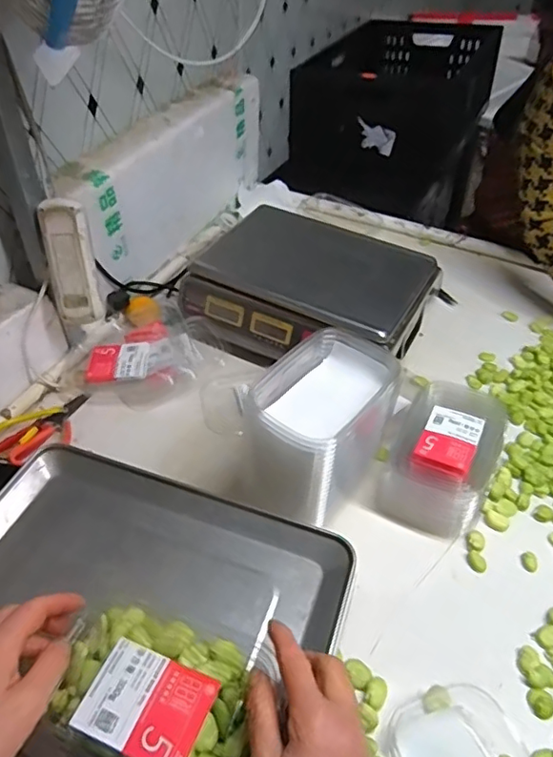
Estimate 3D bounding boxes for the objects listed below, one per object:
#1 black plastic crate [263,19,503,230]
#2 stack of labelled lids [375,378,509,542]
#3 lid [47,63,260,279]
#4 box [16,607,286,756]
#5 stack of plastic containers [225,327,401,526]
[{"bbox_3d":[0.349,-0.744,1.541,0.411,0.363,0.679,22,47,19],"label":"black plastic crate"},{"bbox_3d":[0.202,0.091,0.668,0.118,0.087,0.158,20,46,17],"label":"stack of labelled lids"},{"bbox_3d":[-0.174,-0.347,0.978,0.076,0.224,0.528,19,49,18],"label":"lid"},{"bbox_3d":[-0.081,0.226,0.384,0.145,0.045,0.119,14,45,11],"label":"box"},{"bbox_3d":[0.044,0.064,0.624,0.118,0.172,0.182,29,49,24],"label":"stack of plastic containers"}]

